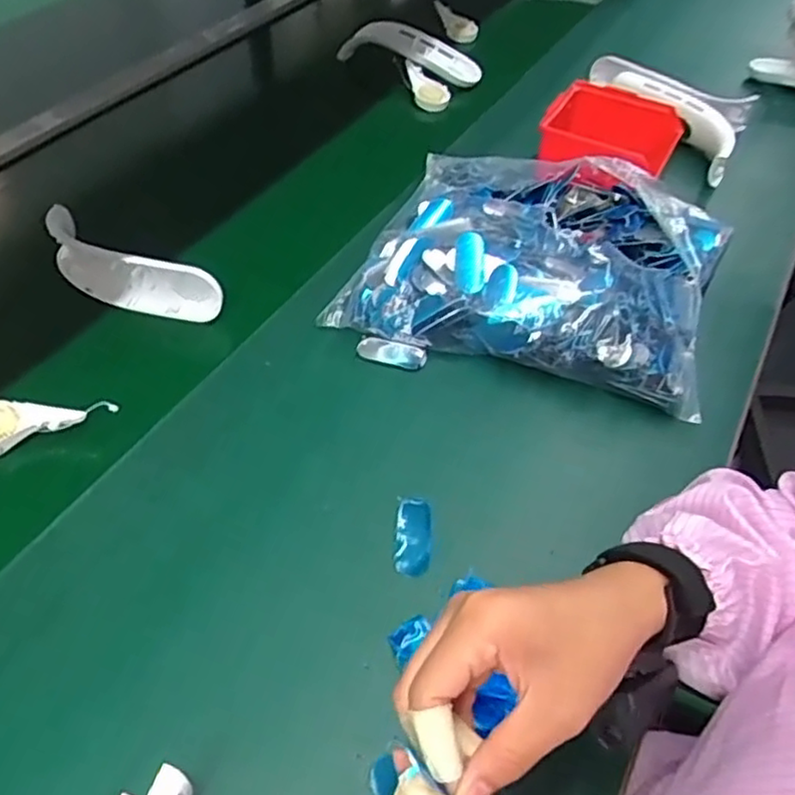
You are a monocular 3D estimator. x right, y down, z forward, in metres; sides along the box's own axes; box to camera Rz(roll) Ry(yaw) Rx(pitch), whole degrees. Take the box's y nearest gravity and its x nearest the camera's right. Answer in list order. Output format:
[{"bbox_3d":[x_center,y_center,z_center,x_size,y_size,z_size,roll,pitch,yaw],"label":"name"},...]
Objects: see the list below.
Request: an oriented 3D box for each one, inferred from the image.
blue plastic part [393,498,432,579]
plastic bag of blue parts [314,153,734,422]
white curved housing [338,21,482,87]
[{"bbox_3d":[0.010,0.096,0.472,0.026,0.006,0.058,2,51,0],"label":"blue plastic part"},{"bbox_3d":[0.133,-0.136,0.619,0.314,0.089,0.271,17,52,11],"label":"plastic bag of blue parts"},{"bbox_3d":[0.016,-0.488,0.945,0.213,0.052,0.052,14,52,9],"label":"white curved housing"}]

